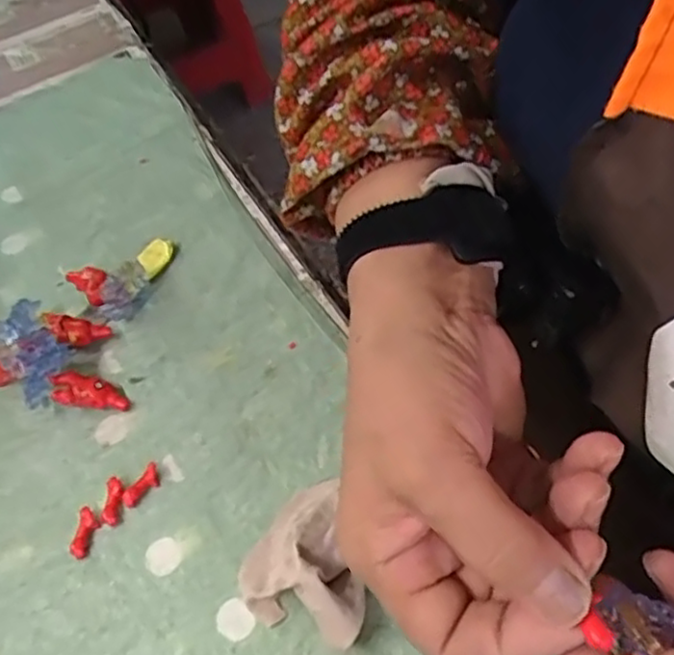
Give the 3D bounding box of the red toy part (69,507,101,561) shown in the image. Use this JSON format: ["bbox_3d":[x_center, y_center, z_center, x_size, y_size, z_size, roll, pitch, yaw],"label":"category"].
[{"bbox_3d":[-0.121,0.099,0.335,0.010,0.005,0.023,5,69,9],"label":"red toy part"}]

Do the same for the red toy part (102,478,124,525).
[{"bbox_3d":[-0.110,0.085,0.343,0.009,0.006,0.024,-4,54,2],"label":"red toy part"}]

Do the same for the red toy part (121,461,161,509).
[{"bbox_3d":[-0.097,0.078,0.347,0.011,0.006,0.022,35,64,26],"label":"red toy part"}]

